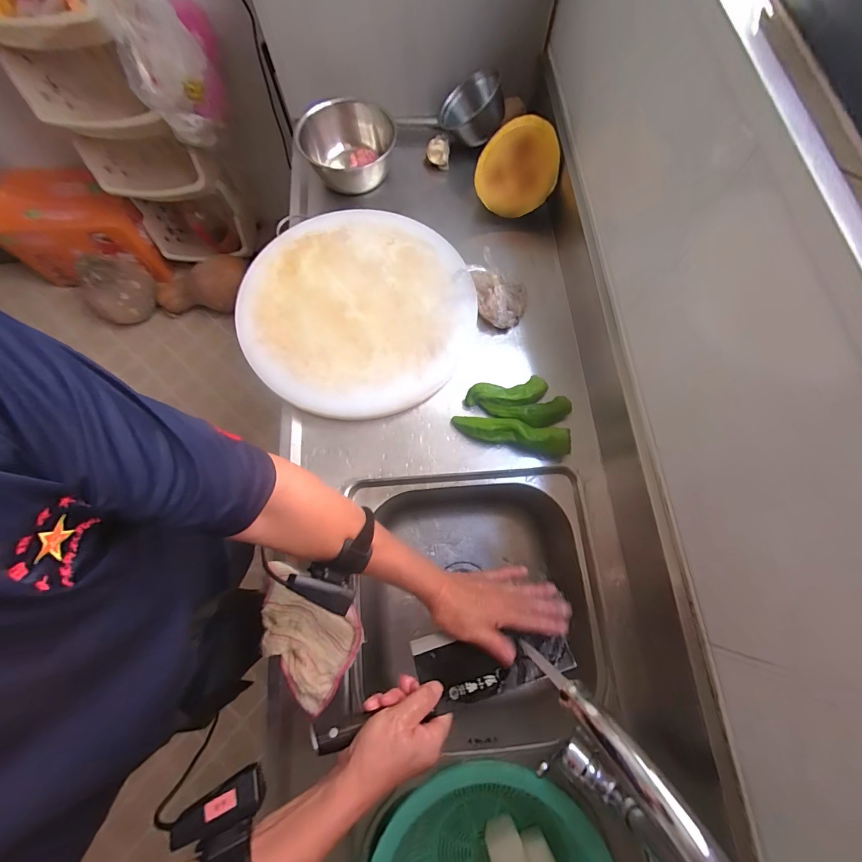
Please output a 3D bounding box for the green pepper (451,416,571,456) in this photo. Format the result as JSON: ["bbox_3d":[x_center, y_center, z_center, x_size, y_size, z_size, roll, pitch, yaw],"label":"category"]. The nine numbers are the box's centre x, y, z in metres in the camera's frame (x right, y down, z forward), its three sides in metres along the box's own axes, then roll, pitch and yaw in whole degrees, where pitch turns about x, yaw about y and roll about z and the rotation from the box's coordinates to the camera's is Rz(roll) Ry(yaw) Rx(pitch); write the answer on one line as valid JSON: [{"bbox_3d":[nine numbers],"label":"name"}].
[{"bbox_3d":[0.127,0.004,0.613,0.181,0.047,0.035,12,73,4],"label":"green pepper"}]

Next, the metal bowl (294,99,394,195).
[{"bbox_3d":[-0.166,-0.560,0.772,0.176,0.093,0.169,0,72,0],"label":"metal bowl"}]

